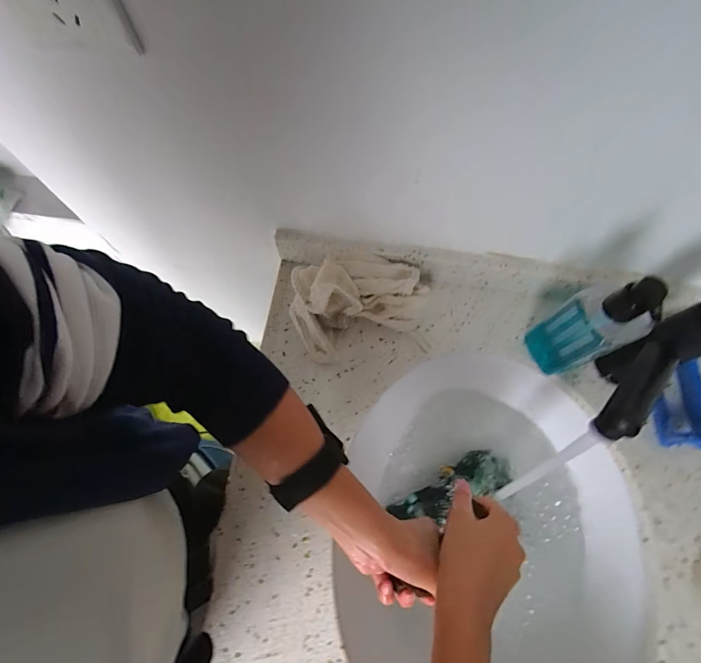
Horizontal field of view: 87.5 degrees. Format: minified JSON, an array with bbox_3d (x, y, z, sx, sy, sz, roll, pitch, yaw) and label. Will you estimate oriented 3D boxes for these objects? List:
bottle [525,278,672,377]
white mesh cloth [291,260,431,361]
[{"bbox_3d":[0.236,-0.003,0.364,0.047,0.161,0.057,-24,71,-9],"label":"bottle"},{"bbox_3d":[0.005,-0.044,0.440,0.155,0.068,0.114,-22,71,-8],"label":"white mesh cloth"}]

